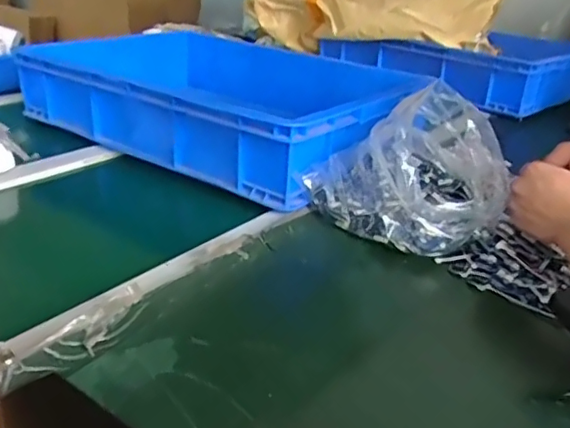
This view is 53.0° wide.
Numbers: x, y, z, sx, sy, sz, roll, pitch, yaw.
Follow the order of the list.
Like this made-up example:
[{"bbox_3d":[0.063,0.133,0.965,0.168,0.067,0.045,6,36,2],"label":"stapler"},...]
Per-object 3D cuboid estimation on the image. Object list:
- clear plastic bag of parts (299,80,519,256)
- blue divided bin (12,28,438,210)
[{"bbox_3d":[0.177,-0.062,0.744,0.216,0.144,0.247,19,29,26],"label":"clear plastic bag of parts"},{"bbox_3d":[-0.107,-0.207,0.998,0.638,0.121,0.438,22,30,31],"label":"blue divided bin"}]

